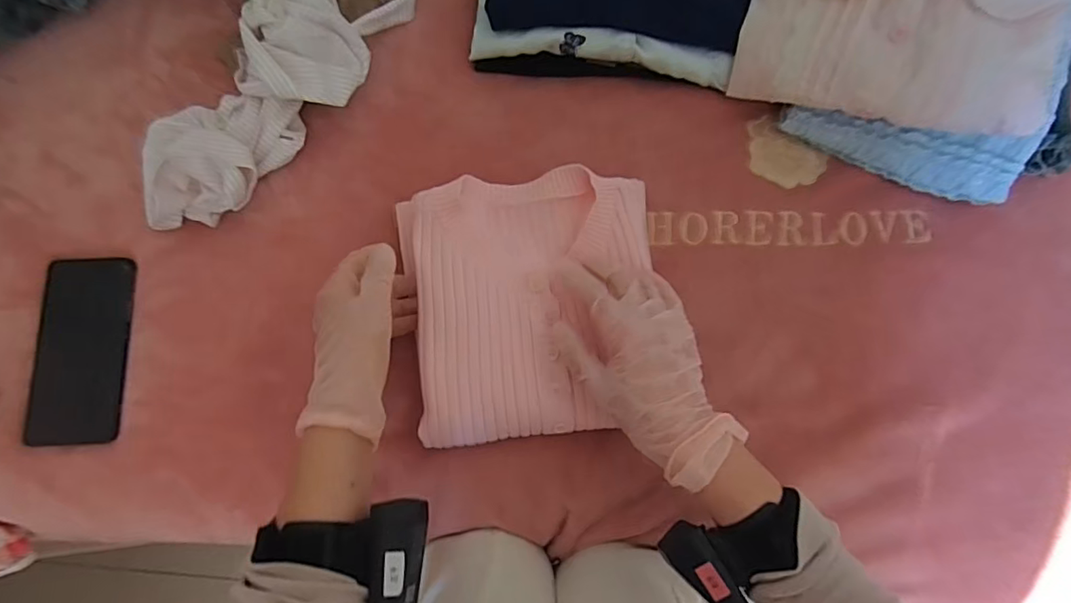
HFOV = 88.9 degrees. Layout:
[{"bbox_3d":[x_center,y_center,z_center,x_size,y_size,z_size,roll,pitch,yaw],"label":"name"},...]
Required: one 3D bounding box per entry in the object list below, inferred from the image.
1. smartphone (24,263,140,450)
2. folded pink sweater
[{"bbox_3d":[-0.397,0.041,0.475,0.075,0.006,0.161,0,77,-1],"label":"smartphone"},{"bbox_3d":[0.002,0.001,0.454,0.206,0.041,0.211,-6,78,-2],"label":"folded pink sweater"}]

